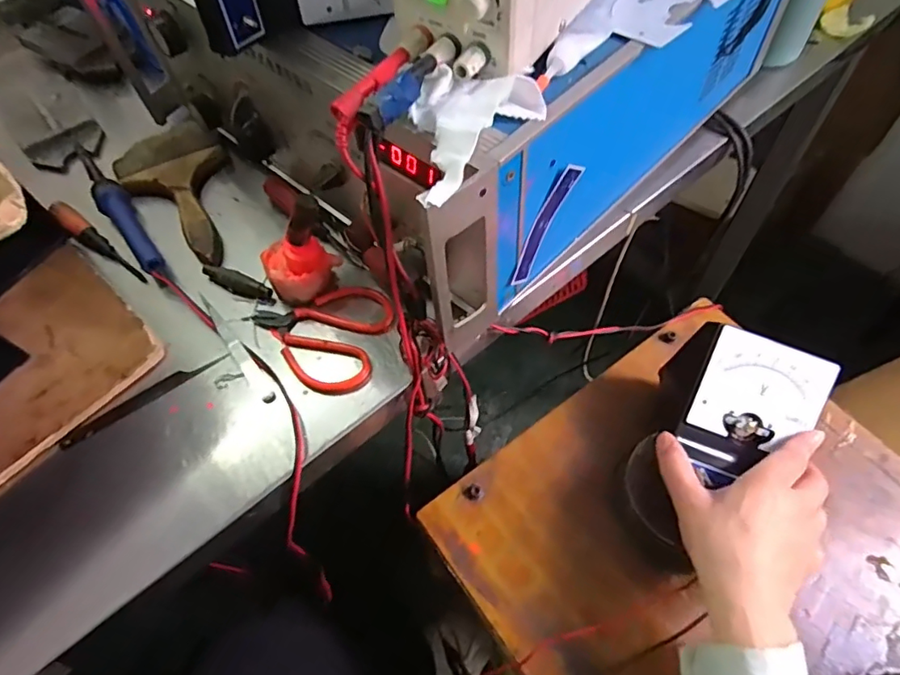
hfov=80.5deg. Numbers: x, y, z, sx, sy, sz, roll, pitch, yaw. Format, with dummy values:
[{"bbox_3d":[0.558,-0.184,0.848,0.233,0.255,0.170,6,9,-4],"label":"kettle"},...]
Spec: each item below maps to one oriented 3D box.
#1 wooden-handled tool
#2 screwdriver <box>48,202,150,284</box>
[{"bbox_3d":[-0.236,-0.143,0.495,0.183,0.024,0.093,38,67,24],"label":"wooden-handled tool"},{"bbox_3d":[-0.308,-0.082,0.467,0.123,0.018,0.018,36,67,14],"label":"screwdriver"}]

